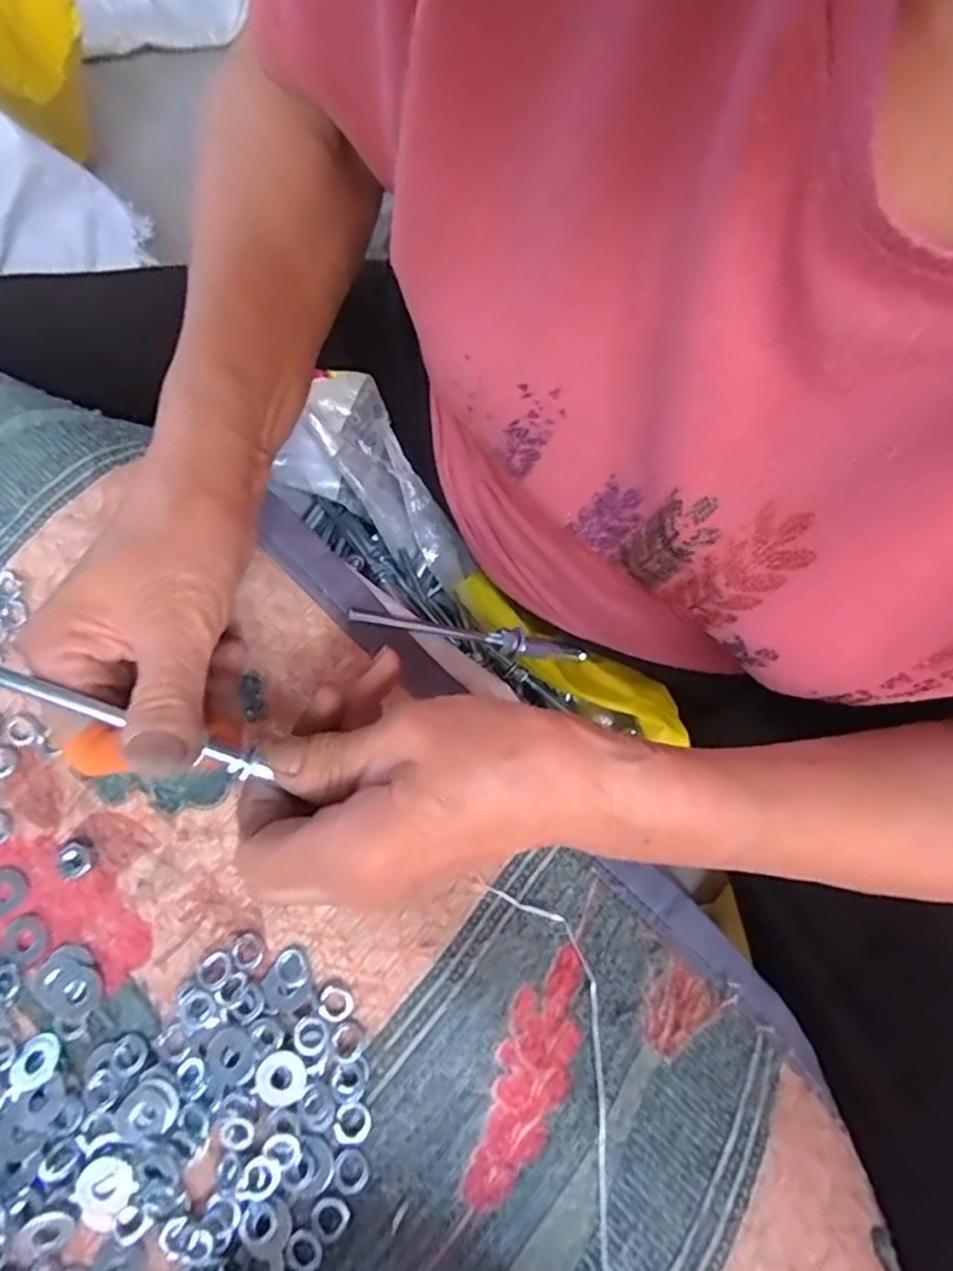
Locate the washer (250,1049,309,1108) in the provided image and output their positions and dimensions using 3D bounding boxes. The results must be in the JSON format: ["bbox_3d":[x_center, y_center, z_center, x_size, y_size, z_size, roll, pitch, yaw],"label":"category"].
[{"bbox_3d":[-0.074,0.168,0.247,0.018,0.004,0.019,43,75,13],"label":"washer"}]

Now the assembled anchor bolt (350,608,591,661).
[{"bbox_3d":[-0.002,0.001,0.360,0.139,0.012,0.013,10,68,-25],"label":"assembled anchor bolt"}]

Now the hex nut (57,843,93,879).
[{"bbox_3d":[-0.169,0.095,0.276,0.012,0.008,0.015,-33,74,-12],"label":"hex nut"}]

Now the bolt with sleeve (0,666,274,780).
[{"bbox_3d":[-0.122,0.027,0.220,0.101,0.007,0.008,23,71,-11],"label":"bolt with sleeve"}]

